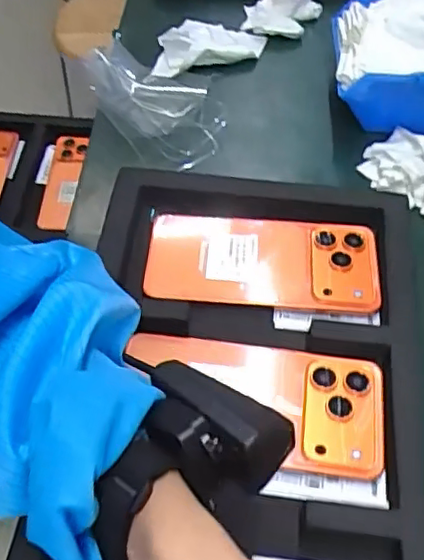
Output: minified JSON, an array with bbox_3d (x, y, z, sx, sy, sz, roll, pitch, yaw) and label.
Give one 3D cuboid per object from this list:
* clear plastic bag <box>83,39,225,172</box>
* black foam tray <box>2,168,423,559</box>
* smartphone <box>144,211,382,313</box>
[{"bbox_3d":[-0.060,-0.170,0.564,0.103,0.025,0.169,-37,64,-25],"label":"clear plastic bag"},{"bbox_3d":[0.007,0.127,0.325,0.211,0.032,0.474,6,53,3],"label":"black foam tray"},{"bbox_3d":[0.038,-0.014,0.441,0.165,0.013,0.072,4,53,2],"label":"smartphone"}]

